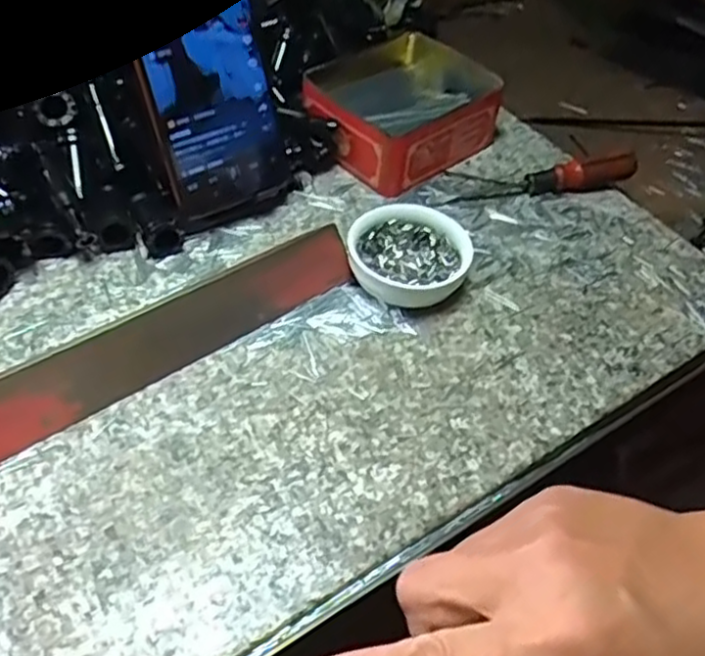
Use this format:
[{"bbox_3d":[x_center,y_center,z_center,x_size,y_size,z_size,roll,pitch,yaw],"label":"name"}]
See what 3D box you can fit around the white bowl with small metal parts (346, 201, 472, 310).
[{"bbox_3d":[0.033,-0.042,0.430,0.070,0.028,0.062,4,48,-2],"label":"white bowl with small metal parts"}]

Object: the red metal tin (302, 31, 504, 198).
[{"bbox_3d":[0.037,-0.159,0.525,0.107,0.046,0.134,38,56,25],"label":"red metal tin"}]

